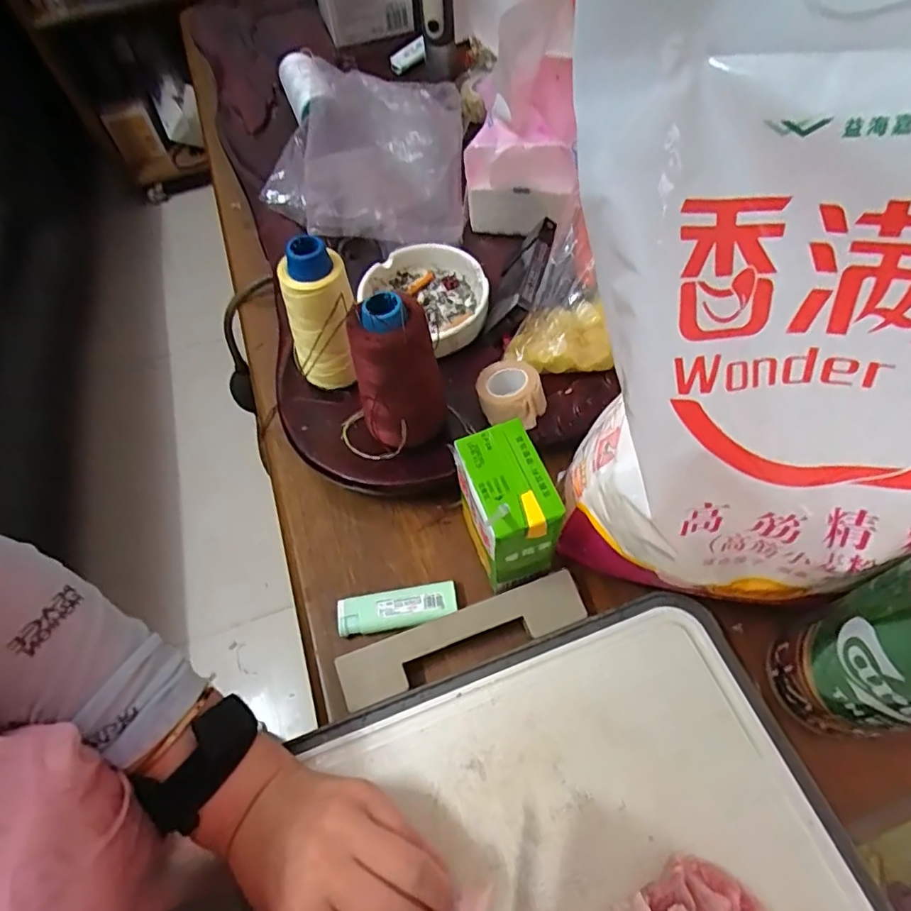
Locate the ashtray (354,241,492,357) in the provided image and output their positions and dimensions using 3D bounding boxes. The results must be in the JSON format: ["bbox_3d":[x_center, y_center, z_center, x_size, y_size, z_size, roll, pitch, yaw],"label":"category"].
[{"bbox_3d":[-0.018,-0.132,0.459,0.101,0.029,0.089,32,68,21],"label":"ashtray"}]

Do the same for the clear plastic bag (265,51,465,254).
[{"bbox_3d":[-0.077,-0.272,0.517,0.166,0.079,0.189,-2,60,4],"label":"clear plastic bag"}]

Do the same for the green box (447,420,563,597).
[{"bbox_3d":[0.029,0.036,0.346,0.048,0.093,0.068,-21,61,-8],"label":"green box"}]

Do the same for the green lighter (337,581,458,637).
[{"bbox_3d":[-0.039,0.101,0.374,0.078,0.007,0.025,-10,60,-1],"label":"green lighter"}]

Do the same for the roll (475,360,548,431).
[{"bbox_3d":[0.037,-0.044,0.396,0.042,0.031,0.046,-2,60,3],"label":"roll"}]

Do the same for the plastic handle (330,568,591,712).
[{"bbox_3d":[0.005,0.112,0.350,0.155,0.010,0.032,-20,61,-7],"label":"plastic handle"}]

